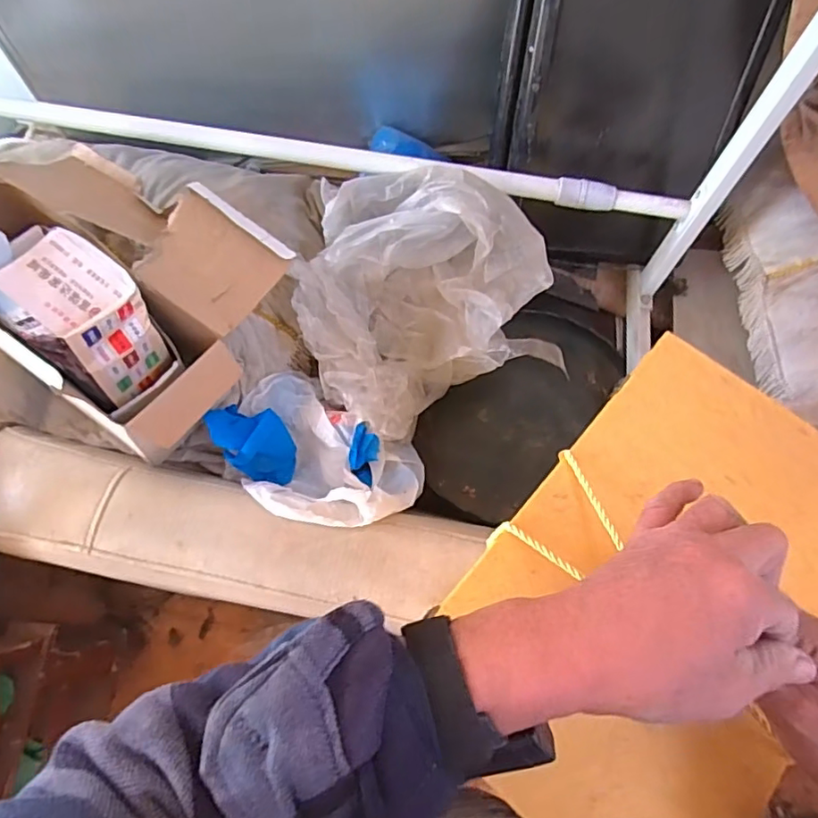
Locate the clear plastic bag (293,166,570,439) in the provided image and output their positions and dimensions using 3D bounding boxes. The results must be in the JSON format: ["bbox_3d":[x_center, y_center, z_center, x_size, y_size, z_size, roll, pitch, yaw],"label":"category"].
[{"bbox_3d":[0.022,-0.154,0.765,0.333,0.191,0.311,-15,70,-6],"label":"clear plastic bag"}]

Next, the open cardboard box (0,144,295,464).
[{"bbox_3d":[-0.368,-0.176,0.686,0.391,0.178,0.289,30,72,11],"label":"open cardboard box"}]

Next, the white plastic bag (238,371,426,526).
[{"bbox_3d":[-0.122,0.059,0.750,0.274,0.099,0.177,30,72,11],"label":"white plastic bag"}]

